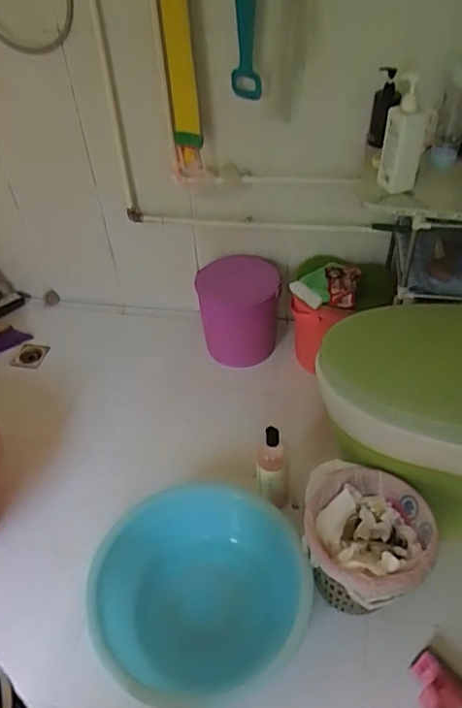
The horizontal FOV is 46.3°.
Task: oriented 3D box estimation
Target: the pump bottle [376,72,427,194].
[{"bbox_3d":[0.342,-0.432,1.072,0.079,0.210,0.055,8,45,12],"label":"pump bottle"}]

